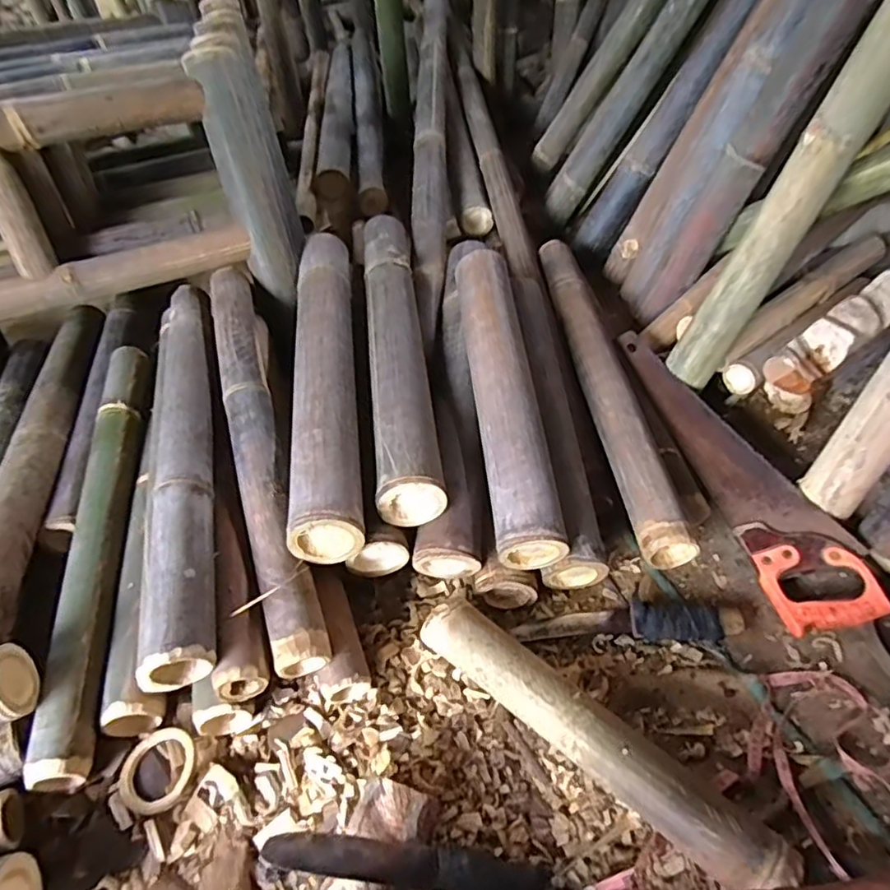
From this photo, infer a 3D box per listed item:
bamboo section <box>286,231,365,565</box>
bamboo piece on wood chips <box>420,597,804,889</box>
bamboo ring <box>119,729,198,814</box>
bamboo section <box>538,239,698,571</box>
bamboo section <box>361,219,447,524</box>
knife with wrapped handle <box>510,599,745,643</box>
[{"bbox_3d":[-0.173,-0.113,0.849,0.092,0.075,0.602,-8,48,-4],"label":"bamboo section"},{"bbox_3d":[0.145,0.301,0.617,0.397,0.065,0.060,31,56,27],"label":"bamboo piece on wood chips"},{"bbox_3d":[-0.304,0.340,0.619,0.082,0.010,0.077,-2,48,2],"label":"bamboo ring"},{"bbox_3d":[0.238,-0.116,0.907,0.073,0.075,0.642,-5,48,-1],"label":"bamboo section"},{"bbox_3d":[-0.075,-0.167,0.895,0.084,0.068,0.650,-7,48,-3],"label":"bamboo section"},{"bbox_3d":[0.219,0.214,0.716,0.259,0.039,0.042,0,48,3],"label":"knife with wrapped handle"}]

